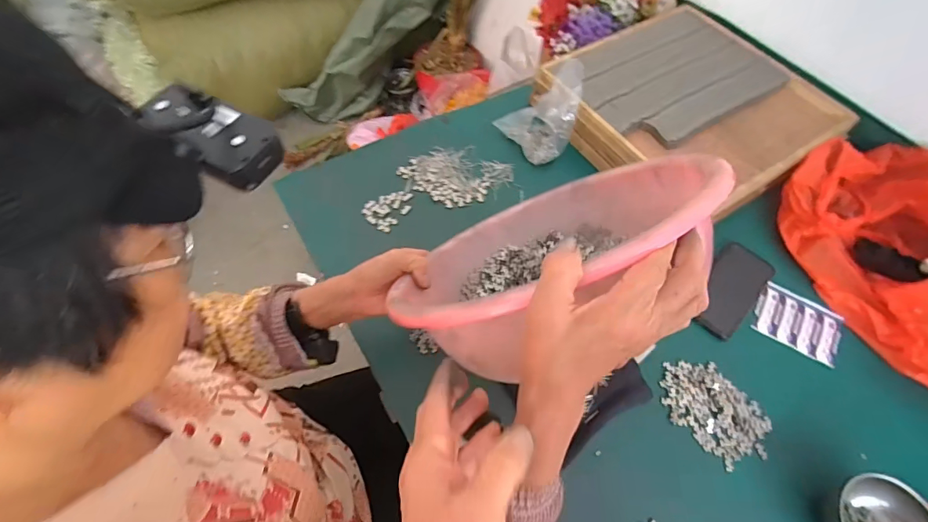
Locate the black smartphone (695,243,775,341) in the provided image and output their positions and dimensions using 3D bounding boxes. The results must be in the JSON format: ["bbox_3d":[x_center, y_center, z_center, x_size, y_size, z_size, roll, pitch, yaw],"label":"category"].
[{"bbox_3d":[0.398,0.044,0.658,0.078,0.015,0.153,38,68,13],"label":"black smartphone"}]

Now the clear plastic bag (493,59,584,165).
[{"bbox_3d":[0.128,-0.257,0.754,0.128,0.114,0.129,11,64,1],"label":"clear plastic bag"}]

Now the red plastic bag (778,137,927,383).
[{"bbox_3d":[0.631,-0.025,0.590,0.211,0.139,0.378,-11,66,-10],"label":"red plastic bag"}]

